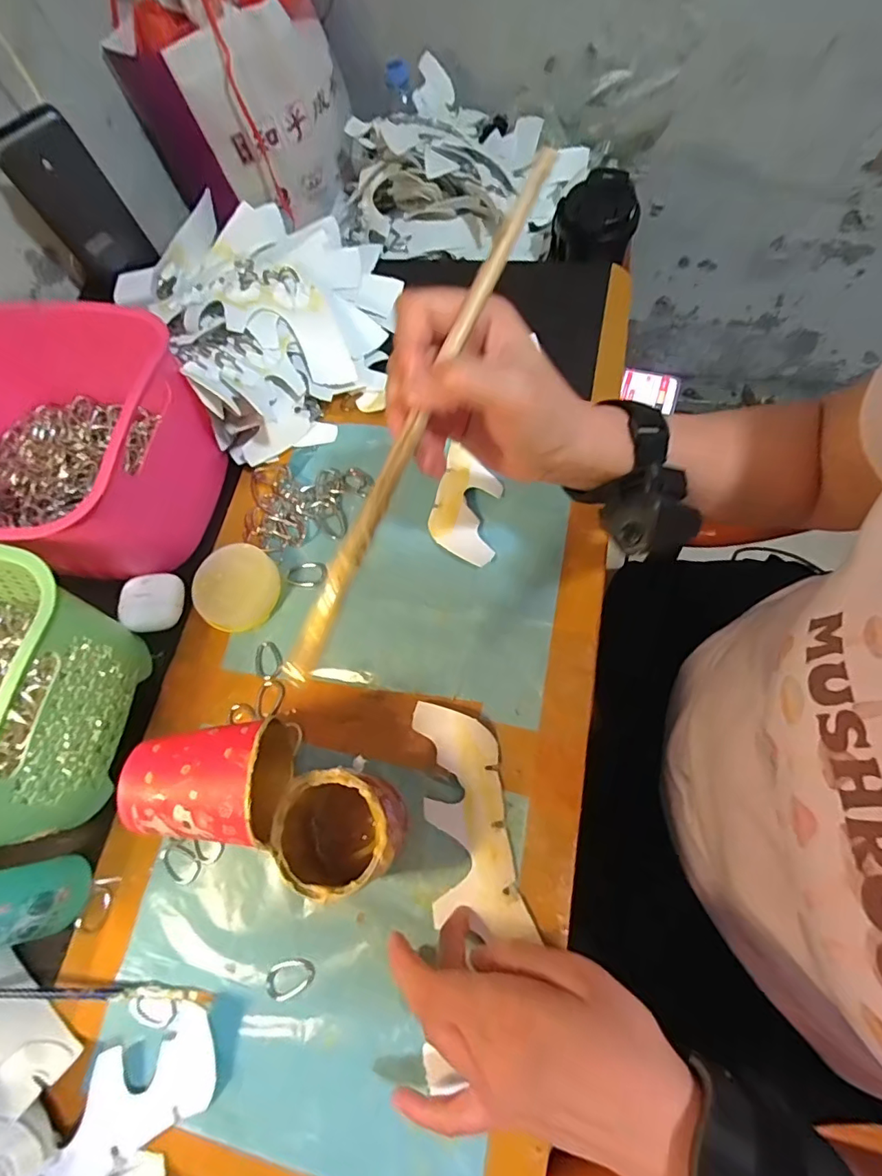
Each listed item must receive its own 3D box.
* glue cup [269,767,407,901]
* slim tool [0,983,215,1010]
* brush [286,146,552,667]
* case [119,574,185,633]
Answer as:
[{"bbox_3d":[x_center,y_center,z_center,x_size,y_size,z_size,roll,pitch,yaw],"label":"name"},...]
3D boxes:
[{"bbox_3d":[-0.059,0.146,0.321,0.069,0.072,0.063,-3,69,7],"label":"glue cup"},{"bbox_3d":[-0.225,0.250,0.322,0.162,0.014,0.007,8,69,-9],"label":"slim tool"},{"bbox_3d":[-0.016,-0.072,0.250,0.011,0.018,0.267,28,95,13],"label":"brush"},{"bbox_3d":[-0.236,0.012,0.431,0.046,0.023,0.046,-12,68,4],"label":"case"}]

